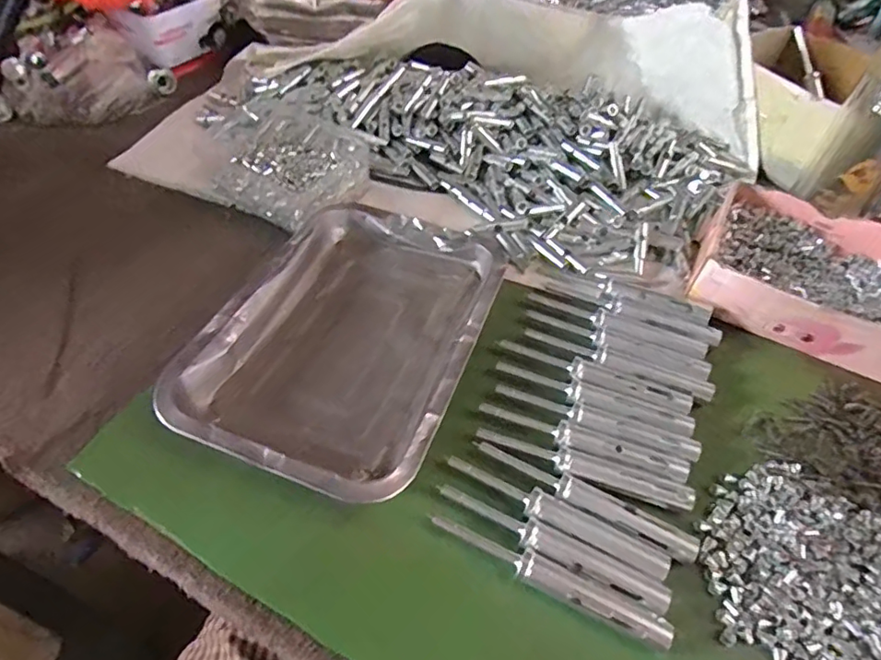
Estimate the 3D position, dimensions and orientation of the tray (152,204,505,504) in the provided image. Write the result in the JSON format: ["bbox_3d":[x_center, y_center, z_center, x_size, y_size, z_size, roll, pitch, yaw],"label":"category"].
[{"bbox_3d":[-0.068,0.002,0.425,0.183,0.036,0.251,19,53,13],"label":"tray"}]

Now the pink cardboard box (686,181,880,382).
[{"bbox_3d":[0.315,-0.051,0.459,0.177,0.046,0.150,24,54,16],"label":"pink cardboard box"}]

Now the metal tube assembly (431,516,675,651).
[{"bbox_3d":[0.061,0.144,0.319,0.141,0.015,0.017,21,54,14],"label":"metal tube assembly"}]

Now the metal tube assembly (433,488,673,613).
[{"bbox_3d":[0.066,0.130,0.330,0.141,0.010,0.017,21,54,14],"label":"metal tube assembly"}]

